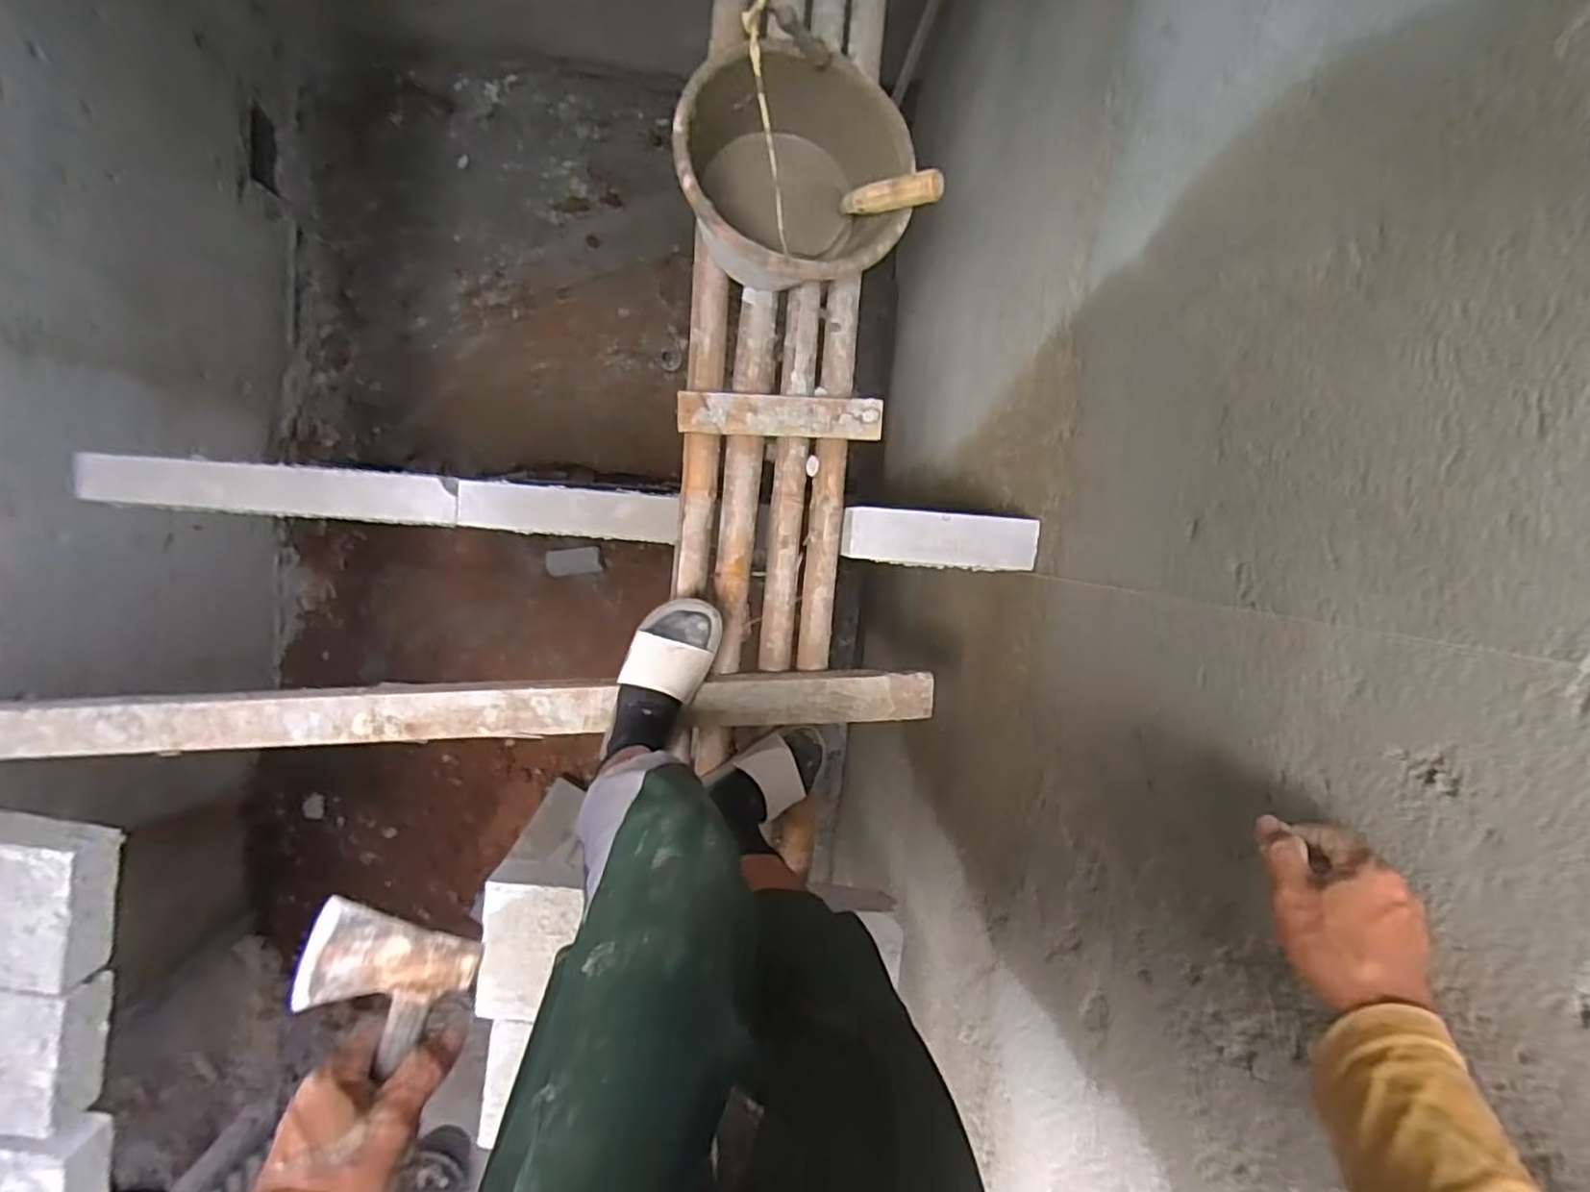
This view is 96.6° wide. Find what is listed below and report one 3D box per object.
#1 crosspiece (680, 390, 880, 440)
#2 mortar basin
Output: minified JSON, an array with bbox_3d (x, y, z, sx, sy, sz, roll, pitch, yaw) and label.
[{"bbox_3d":[-0.018,-0.257,1.011,0.287,0.021,0.059,0,100,-8],"label":"crosspiece"},{"bbox_3d":[0.000,-0.521,0.907,0.273,0.186,0.243,15,94,-4],"label":"mortar basin"}]

